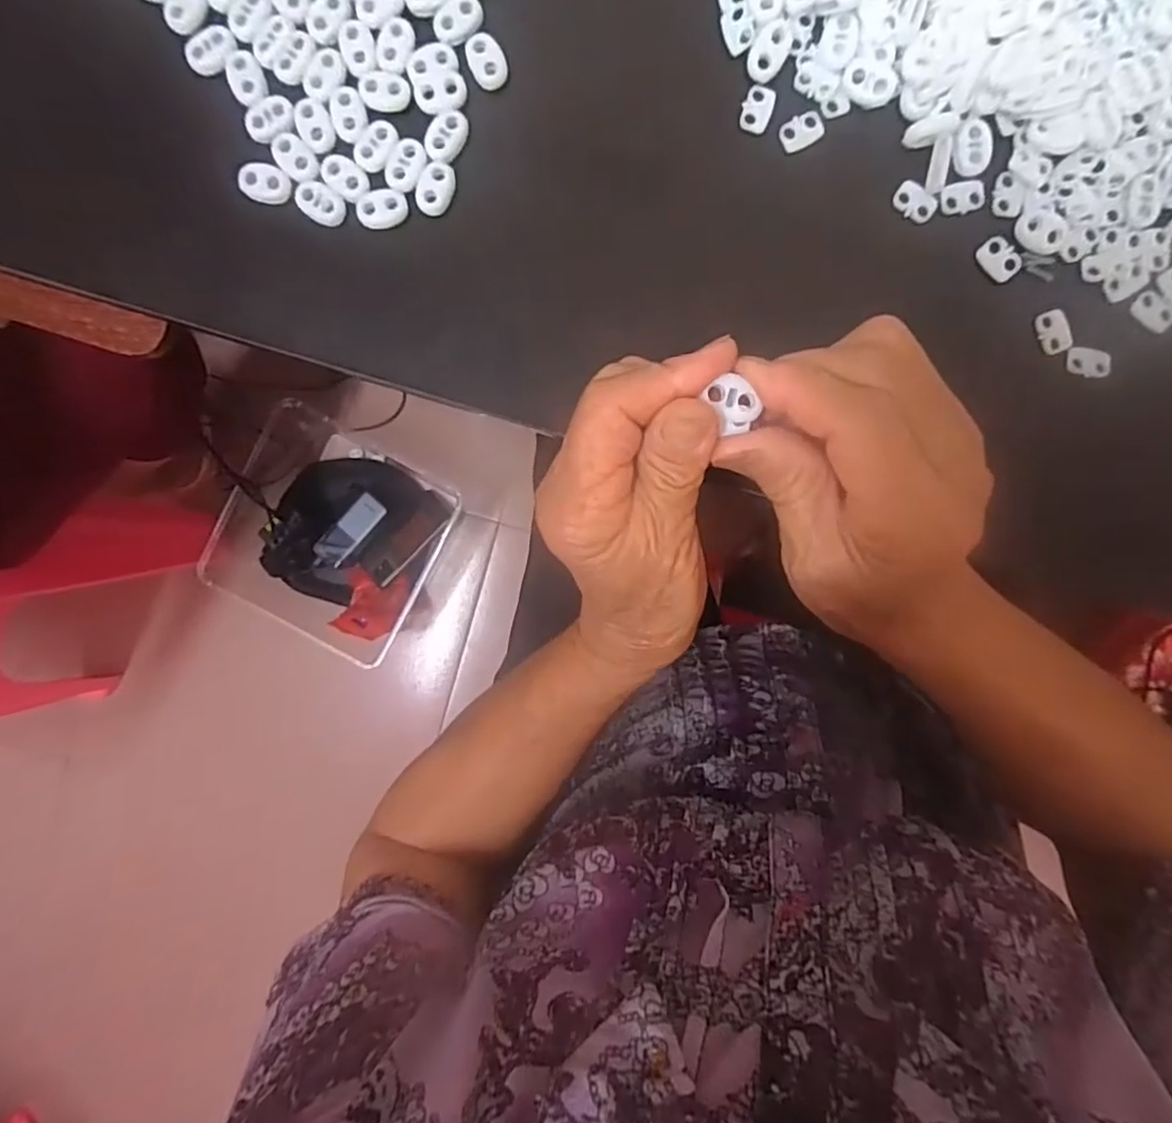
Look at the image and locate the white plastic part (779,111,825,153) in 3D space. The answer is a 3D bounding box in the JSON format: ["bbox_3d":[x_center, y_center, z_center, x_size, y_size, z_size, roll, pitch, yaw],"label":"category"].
[{"bbox_3d":[0.095,-0.190,0.279,0.019,0.004,0.012,-25,93,3],"label":"white plastic part"}]

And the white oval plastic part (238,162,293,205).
[{"bbox_3d":[-0.142,-0.168,0.279,0.022,0.004,0.016,13,95,0],"label":"white oval plastic part"}]

